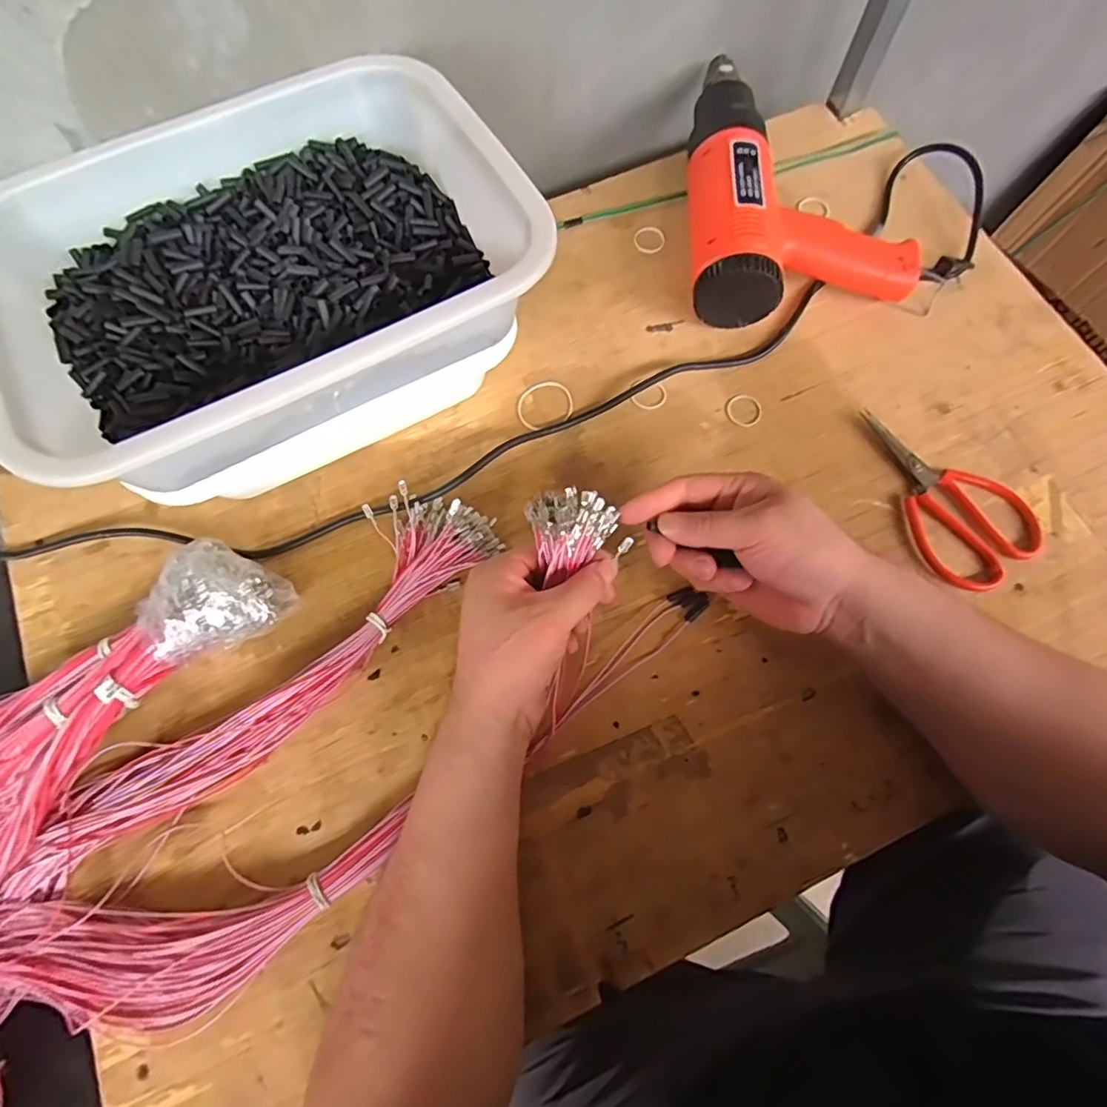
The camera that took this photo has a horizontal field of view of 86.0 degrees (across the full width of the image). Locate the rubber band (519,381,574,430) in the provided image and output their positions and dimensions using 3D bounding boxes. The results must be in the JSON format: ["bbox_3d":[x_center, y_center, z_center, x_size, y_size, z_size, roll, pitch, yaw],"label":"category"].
[{"bbox_3d":[-0.008,-0.126,0.499,0.047,0.004,0.043,0,72,1],"label":"rubber band"}]

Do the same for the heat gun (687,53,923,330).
[{"bbox_3d":[0.188,-0.336,0.527,0.189,0.072,0.270,-12,72,-2],"label":"heat gun"}]

